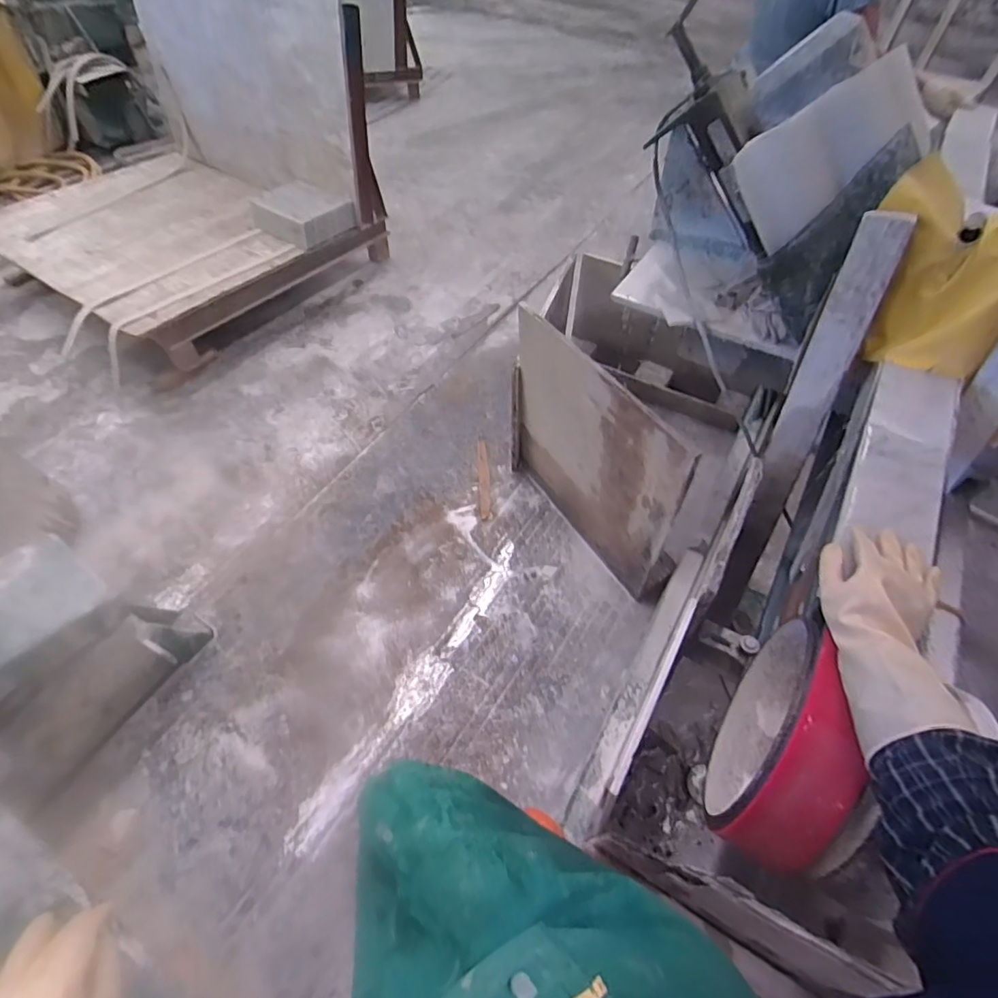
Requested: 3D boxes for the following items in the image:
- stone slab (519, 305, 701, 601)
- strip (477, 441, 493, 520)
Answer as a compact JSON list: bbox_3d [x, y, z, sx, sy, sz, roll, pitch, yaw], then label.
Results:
[{"bbox_3d":[0.211,-0.101,1.297,0.029,0.624,0.567,-27,58,-21],"label":"stone slab"},{"bbox_3d":[-0.048,-0.066,1.679,0.034,0.007,0.310,-3,53,-4],"label":"strip"}]

